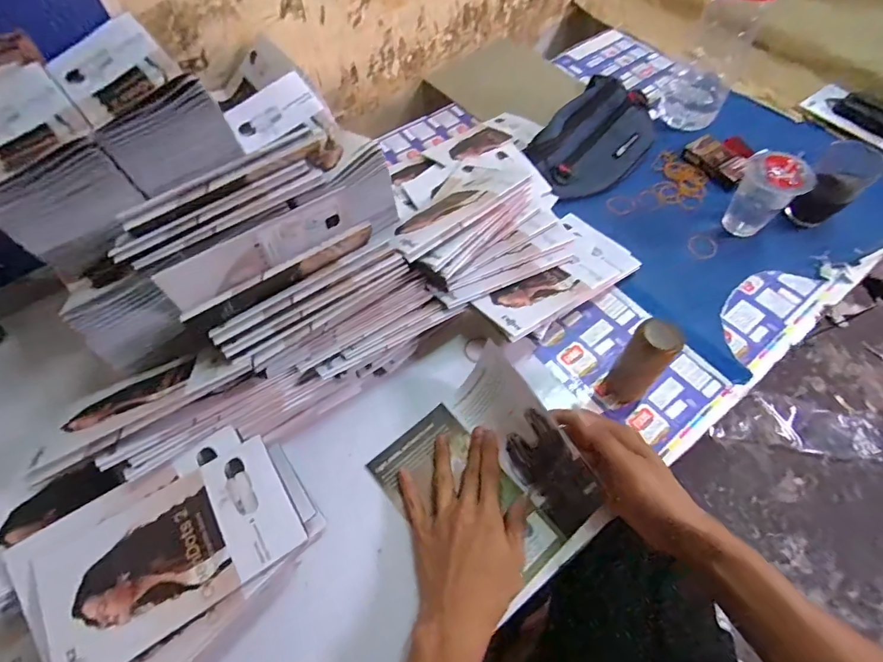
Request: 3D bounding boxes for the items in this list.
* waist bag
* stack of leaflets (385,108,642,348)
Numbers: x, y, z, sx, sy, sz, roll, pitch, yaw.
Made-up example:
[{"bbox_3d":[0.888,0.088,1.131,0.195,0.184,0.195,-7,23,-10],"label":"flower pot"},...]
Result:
[{"bbox_3d":[0.229,-0.283,0.645,0.128,0.050,0.246,35,66,19],"label":"waist bag"},{"bbox_3d":[0.062,-0.166,0.545,0.278,0.117,0.374,-19,61,-10],"label":"stack of leaflets"}]

